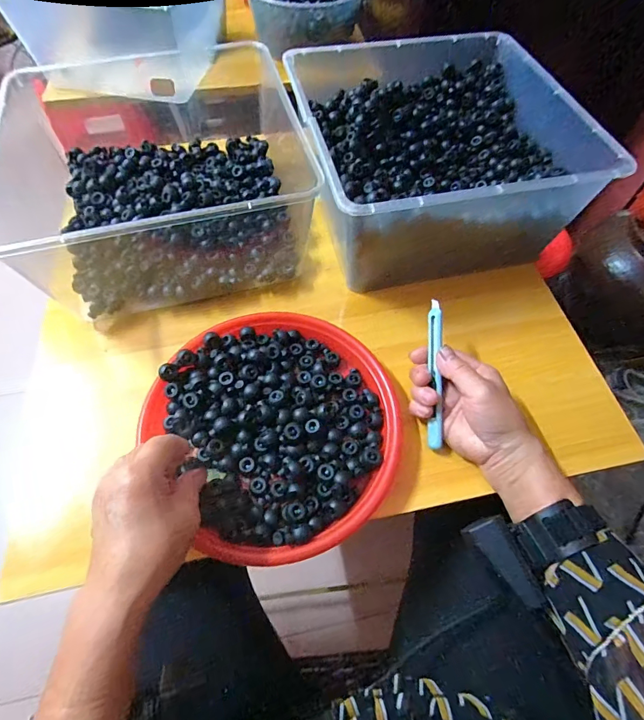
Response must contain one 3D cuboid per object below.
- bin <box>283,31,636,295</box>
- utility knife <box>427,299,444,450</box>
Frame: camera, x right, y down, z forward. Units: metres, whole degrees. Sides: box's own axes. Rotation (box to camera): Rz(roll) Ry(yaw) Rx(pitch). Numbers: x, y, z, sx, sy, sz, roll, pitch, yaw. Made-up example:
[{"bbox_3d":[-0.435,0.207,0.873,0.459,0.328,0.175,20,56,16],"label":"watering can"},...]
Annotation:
[{"bbox_3d":[0.121,-0.261,0.499,0.287,0.132,0.324,-10,61,-8],"label":"bin"},{"bbox_3d":[0.110,0.013,0.391,0.013,0.011,0.143,1,83,-2],"label":"utility knife"}]

